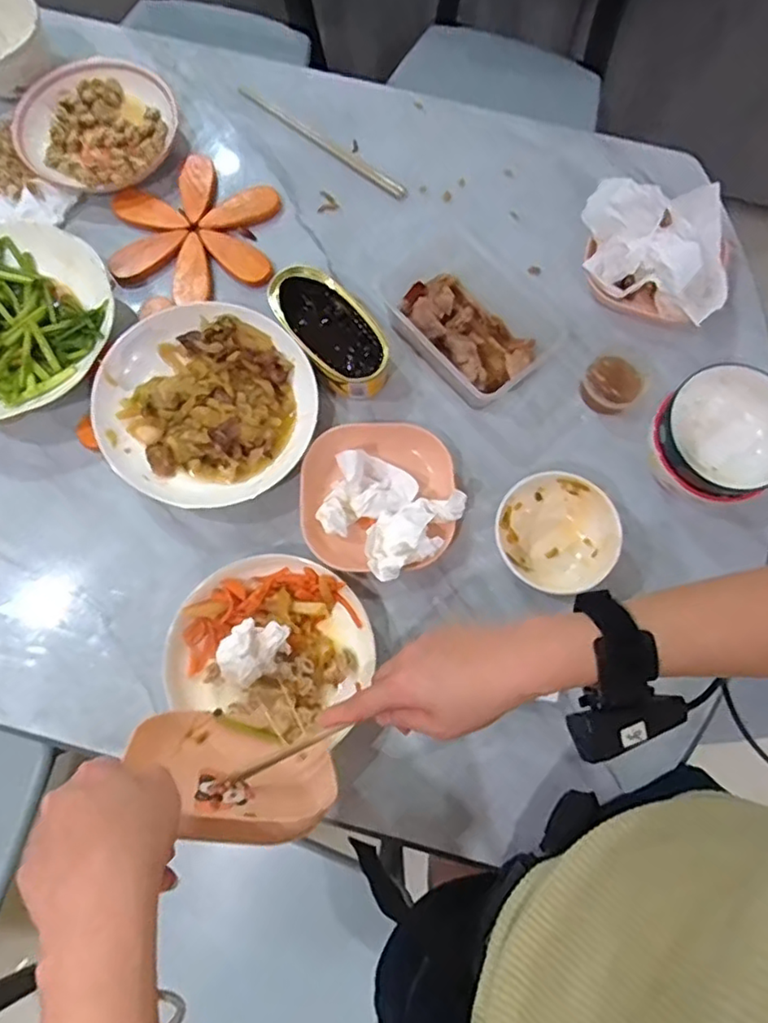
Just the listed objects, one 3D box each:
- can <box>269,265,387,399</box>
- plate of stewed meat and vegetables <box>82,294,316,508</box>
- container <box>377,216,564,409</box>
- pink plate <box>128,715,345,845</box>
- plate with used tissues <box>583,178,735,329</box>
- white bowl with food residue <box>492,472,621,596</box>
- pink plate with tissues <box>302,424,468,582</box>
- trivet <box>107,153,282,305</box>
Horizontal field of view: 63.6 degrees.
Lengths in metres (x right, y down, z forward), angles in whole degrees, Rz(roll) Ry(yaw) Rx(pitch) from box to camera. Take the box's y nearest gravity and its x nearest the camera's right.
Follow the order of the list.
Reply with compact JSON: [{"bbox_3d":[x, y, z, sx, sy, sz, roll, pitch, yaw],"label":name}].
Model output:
[{"bbox_3d":[-0.053,-0.178,0.625,0.071,0.053,0.140,-39,78,-11],"label":"can"},{"bbox_3d":[-0.168,-0.100,0.599,0.194,0.052,0.194,0,74,-1],"label":"plate of stewed meat and vegetables"},{"bbox_3d":[0.084,-0.215,0.641,0.134,0.047,0.191,-41,79,-12],"label":"container"},{"bbox_3d":[-0.109,0.185,0.439,0.144,0.113,0.040,14,105,-9],"label":"pink plate"},{"bbox_3d":[0.287,-0.281,0.646,0.162,0.082,0.152,0,74,-1],"label":"plate with used tissues"},{"bbox_3d":[0.158,0.021,0.572,0.096,0.054,0.105,0,74,-1],"label":"white bowl with food residue"},{"bbox_3d":[-0.003,-0.013,0.578,0.141,0.050,0.147,0,74,-1],"label":"pink plate with tissues"},{"bbox_3d":[-0.200,-0.305,0.664,0.183,0.009,0.173,0,74,-1],"label":"trivet"}]

